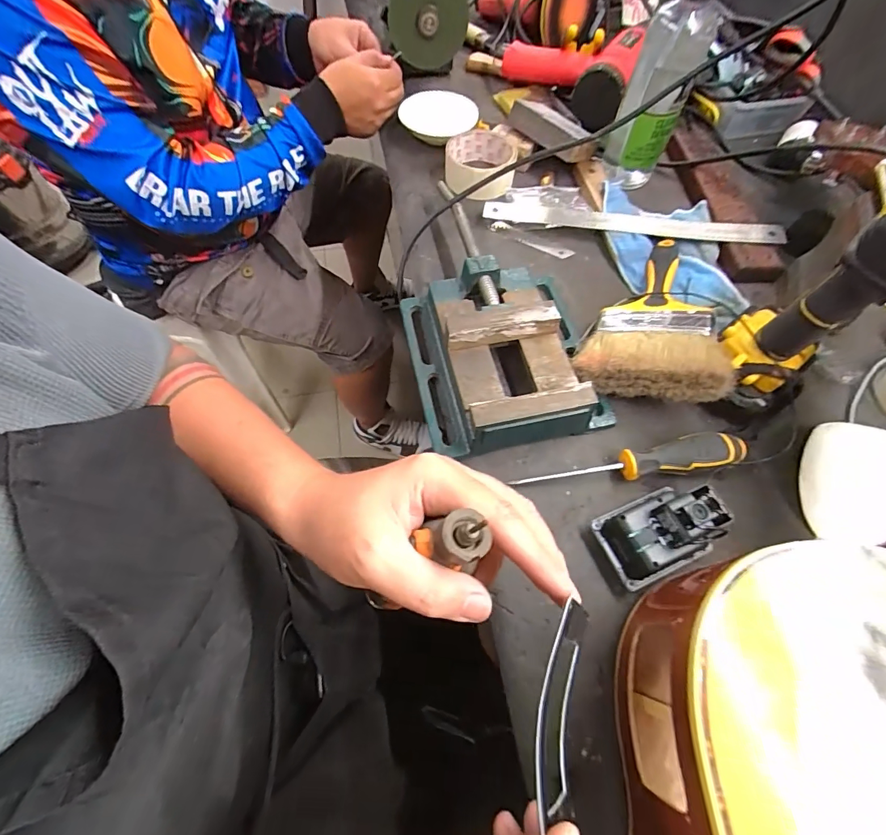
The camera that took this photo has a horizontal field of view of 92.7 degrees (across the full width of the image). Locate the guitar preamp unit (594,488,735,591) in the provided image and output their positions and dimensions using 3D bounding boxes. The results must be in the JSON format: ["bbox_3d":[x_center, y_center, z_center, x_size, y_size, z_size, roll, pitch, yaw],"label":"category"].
[{"bbox_3d":[0.163,0.080,0.305,0.081,0.050,0.053,-18,64,-12],"label":"guitar preamp unit"}]

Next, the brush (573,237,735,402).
[{"bbox_3d":[0.219,-0.105,0.390,0.115,0.043,0.222,30,64,13],"label":"brush"}]

